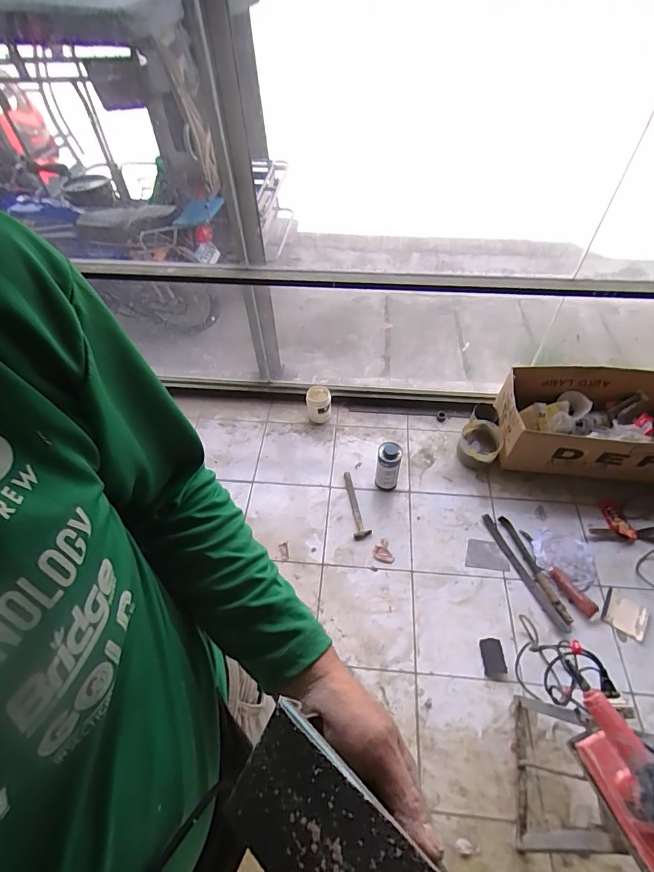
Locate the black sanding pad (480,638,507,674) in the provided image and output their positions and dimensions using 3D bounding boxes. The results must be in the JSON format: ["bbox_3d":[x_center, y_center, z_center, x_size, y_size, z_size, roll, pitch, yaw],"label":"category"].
[{"bbox_3d":[0.506,0.672,1.282,0.067,0.013,0.098,-1,53,2],"label":"black sanding pad"}]

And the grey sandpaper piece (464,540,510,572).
[{"bbox_3d":[0.557,0.417,1.471,0.144,0.009,0.102,5,54,7],"label":"grey sandpaper piece"}]

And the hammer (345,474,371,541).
[{"bbox_3d":[0.105,0.262,1.608,0.060,0.024,0.285,-10,53,-4],"label":"hammer"}]

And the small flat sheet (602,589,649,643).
[{"bbox_3d":[0.945,0.565,1.335,0.122,0.013,0.122,28,60,22],"label":"small flat sheet"}]

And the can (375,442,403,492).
[{"bbox_3d":[0.229,0.123,1.587,0.093,0.247,0.080,9,54,9],"label":"can"}]

